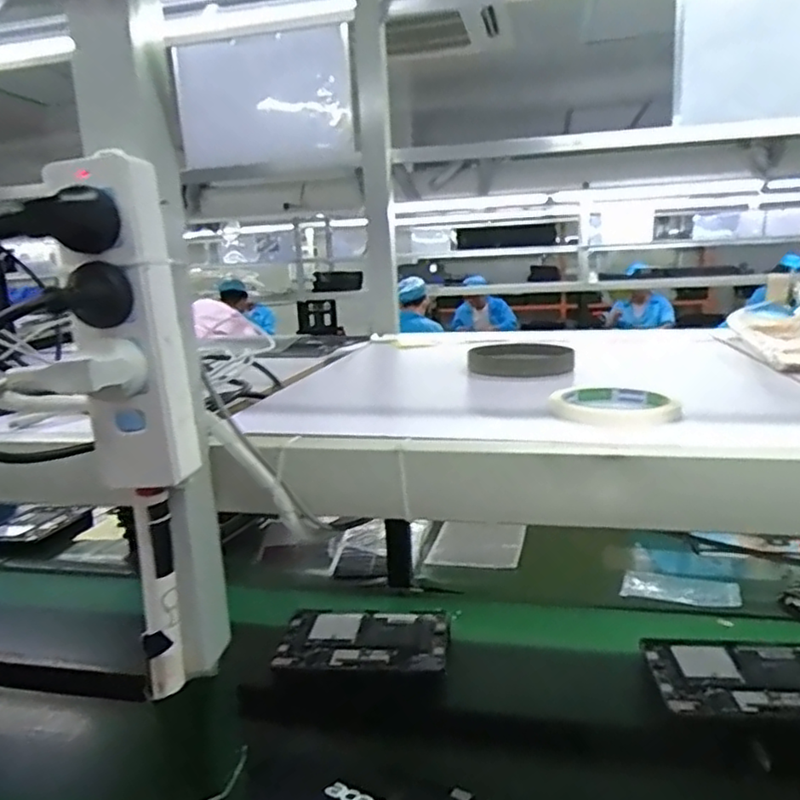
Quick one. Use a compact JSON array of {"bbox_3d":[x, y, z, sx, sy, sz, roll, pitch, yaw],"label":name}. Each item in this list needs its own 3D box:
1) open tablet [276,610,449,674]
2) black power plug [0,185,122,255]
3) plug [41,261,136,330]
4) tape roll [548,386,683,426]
[{"bbox_3d":[-0.054,0.369,1.003,0.257,0.010,0.164,-2,12,11],"label":"open tablet"},{"bbox_3d":[-0.193,-0.101,0.362,0.064,0.034,0.041,-10,14,-29],"label":"black power plug"},{"bbox_3d":[-0.172,-0.058,0.361,0.044,0.035,0.032,-8,13,-24],"label":"plug"},{"bbox_3d":[0.171,0.004,0.516,0.094,0.017,0.111,1,13,20],"label":"tape roll"}]

